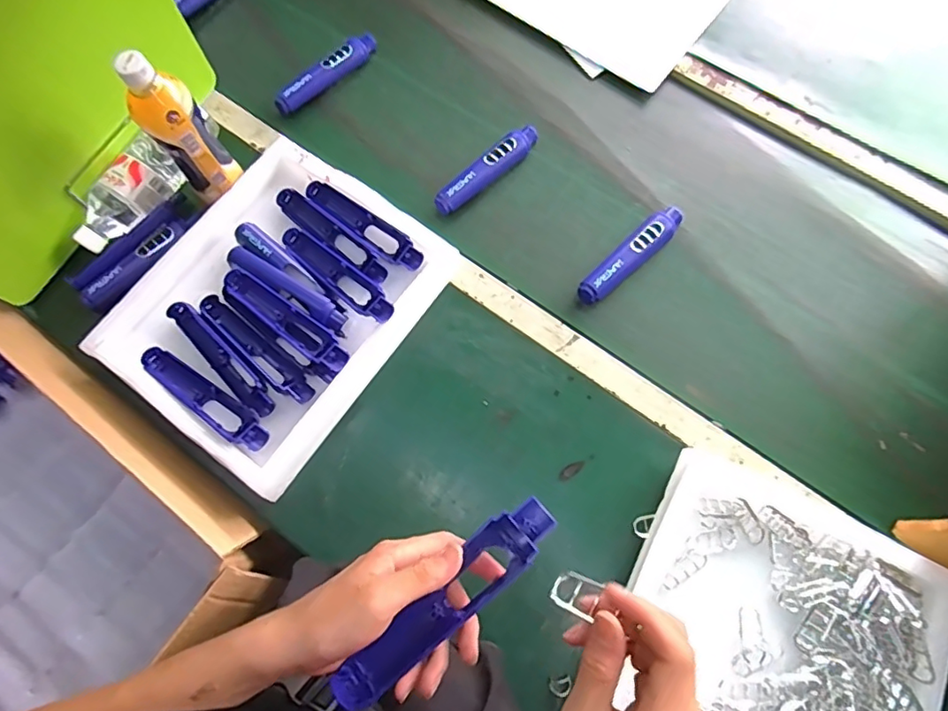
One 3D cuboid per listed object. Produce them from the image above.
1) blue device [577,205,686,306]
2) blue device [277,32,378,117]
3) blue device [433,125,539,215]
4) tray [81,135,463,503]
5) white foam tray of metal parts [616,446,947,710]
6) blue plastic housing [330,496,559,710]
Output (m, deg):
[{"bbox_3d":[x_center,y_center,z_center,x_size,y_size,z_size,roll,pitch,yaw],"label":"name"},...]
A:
[{"bbox_3d":[0.199,-0.129,0.697,0.177,0.029,0.039,-43,77,-10],"label":"blue device"},{"bbox_3d":[-0.204,-0.395,0.780,0.177,0.037,0.025,-44,77,-10],"label":"blue device"},{"bbox_3d":[0.020,-0.245,0.738,0.032,0.042,0.172,44,80,13],"label":"blue device"},{"bbox_3d":[-0.230,-0.065,0.661,0.285,0.054,0.355,34,78,11],"label":"tray"},{"bbox_3d":[0.275,0.299,0.528,0.283,0.045,0.352,25,76,9],"label":"white foam tray of metal parts"},{"bbox_3d":[-0.019,0.162,0.369,0.176,0.017,0.036,-43,77,-5],"label":"blue plastic housing"}]

